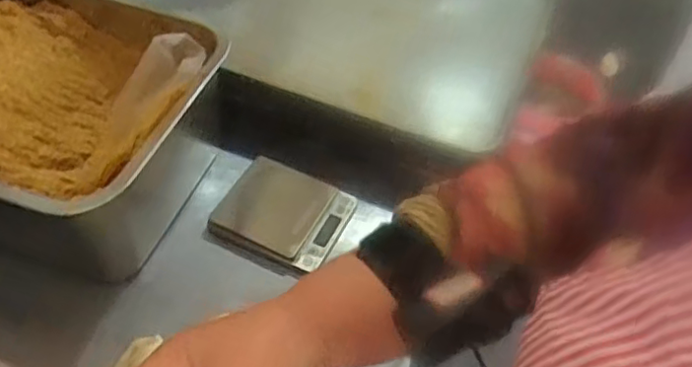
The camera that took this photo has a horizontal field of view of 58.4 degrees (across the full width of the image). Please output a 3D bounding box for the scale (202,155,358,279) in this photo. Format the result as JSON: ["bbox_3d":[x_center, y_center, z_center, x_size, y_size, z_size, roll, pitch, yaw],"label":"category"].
[{"bbox_3d":[-0.064,0.033,0.642,0.120,0.029,0.111,25,53,16],"label":"scale"}]

